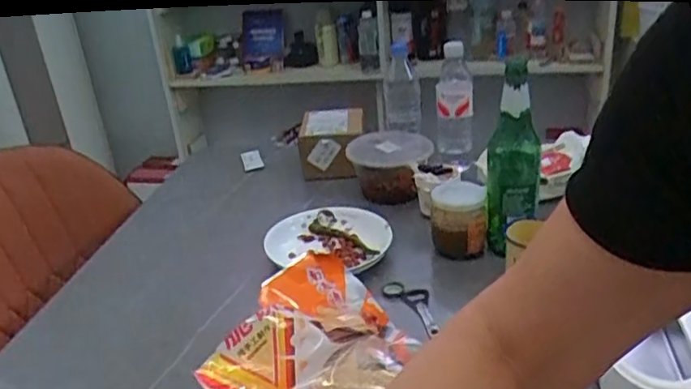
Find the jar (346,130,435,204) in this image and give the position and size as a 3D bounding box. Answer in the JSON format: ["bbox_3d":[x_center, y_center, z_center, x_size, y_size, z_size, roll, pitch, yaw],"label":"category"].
[{"bbox_3d":[0.074,-0.048,1.055,0.141,0.088,0.147,-2,26,9],"label":"jar"}]

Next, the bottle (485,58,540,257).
[{"bbox_3d":[0.222,-0.043,0.798,0.072,0.238,0.061,1,26,13],"label":"bottle"}]

